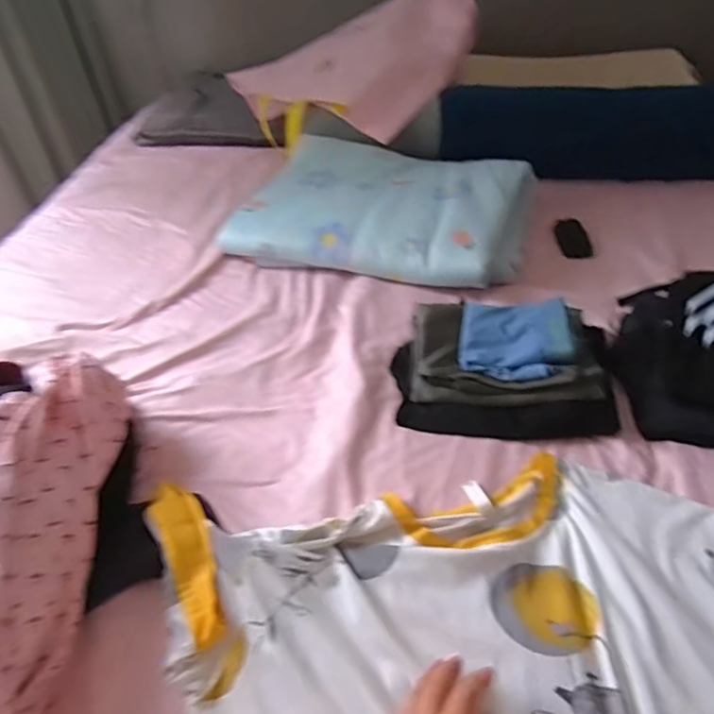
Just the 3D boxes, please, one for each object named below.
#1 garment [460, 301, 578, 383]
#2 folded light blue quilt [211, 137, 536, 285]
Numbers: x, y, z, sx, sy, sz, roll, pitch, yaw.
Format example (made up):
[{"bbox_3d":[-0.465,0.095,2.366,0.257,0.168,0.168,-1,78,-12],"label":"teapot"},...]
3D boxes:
[{"bbox_3d":[0.211,-0.031,0.729,0.142,0.027,0.132,7,44,12],"label":"garment"},{"bbox_3d":[0.048,-0.283,1.038,0.510,0.095,0.344,13,46,21],"label":"folded light blue quilt"}]

